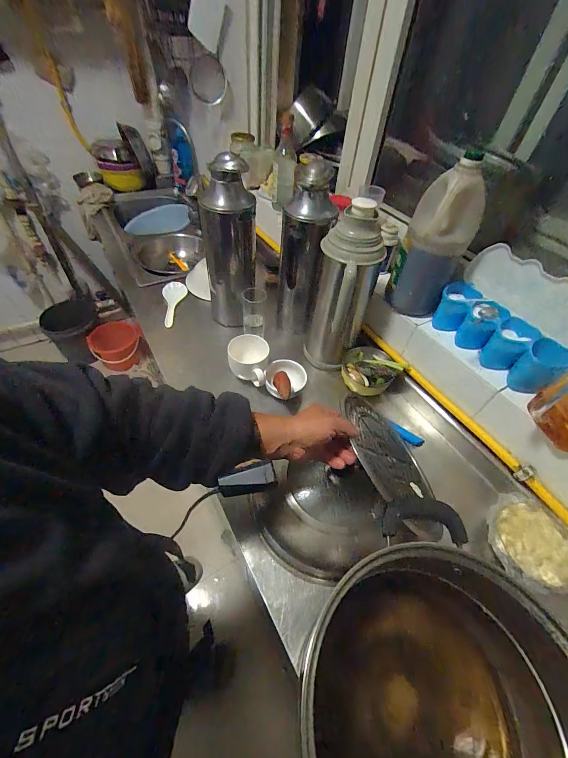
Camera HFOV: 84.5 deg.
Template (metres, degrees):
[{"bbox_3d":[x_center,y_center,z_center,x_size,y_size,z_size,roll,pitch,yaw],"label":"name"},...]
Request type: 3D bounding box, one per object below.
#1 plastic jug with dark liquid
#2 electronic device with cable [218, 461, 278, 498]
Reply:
[{"bbox_3d":[0.283,-0.259,0.605,0.093,0.258,0.119,-15,53,-17],"label":"plastic jug with dark liquid"},{"bbox_3d":[-0.044,0.122,0.376,0.066,0.024,0.028,-4,50,-9],"label":"electronic device with cable"}]

